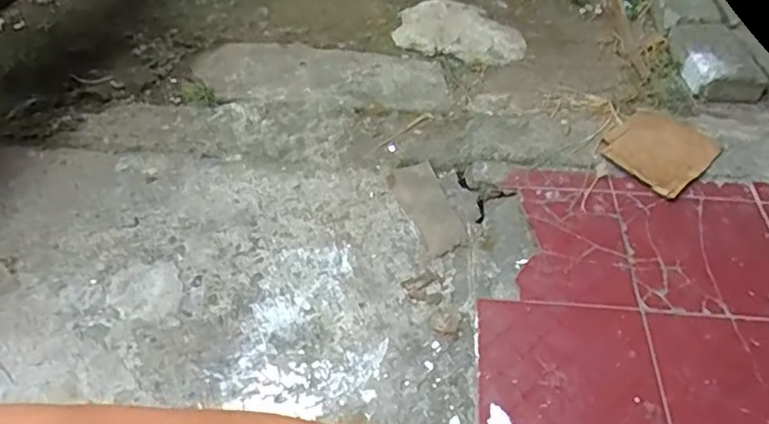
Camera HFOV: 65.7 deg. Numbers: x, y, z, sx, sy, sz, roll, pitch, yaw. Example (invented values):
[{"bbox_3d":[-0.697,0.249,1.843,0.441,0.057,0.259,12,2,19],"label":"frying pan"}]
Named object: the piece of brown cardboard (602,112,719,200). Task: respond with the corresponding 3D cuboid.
[{"bbox_3d":[0.428,-0.100,0.926,0.184,0.007,0.140,-34,57,-32],"label":"piece of brown cardboard"}]

